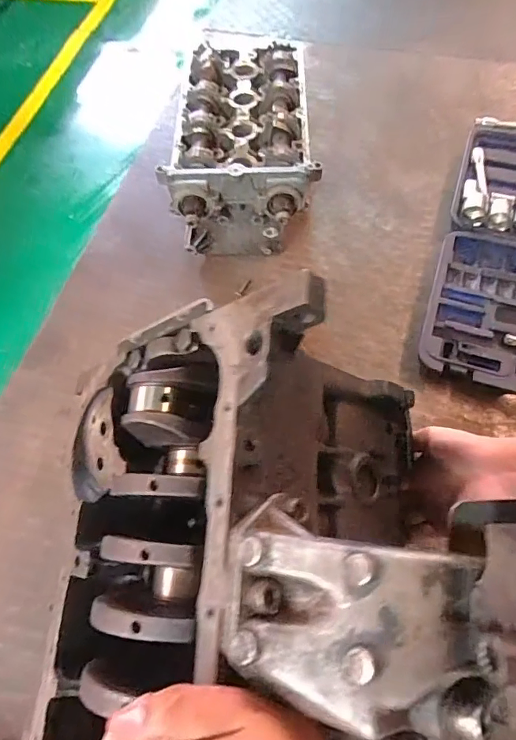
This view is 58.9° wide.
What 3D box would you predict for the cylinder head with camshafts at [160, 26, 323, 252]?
[{"bbox_3d":[-0.025,-0.390,0.834,0.232,0.191,0.420,-3,61,2],"label":"cylinder head with camshafts"}]

